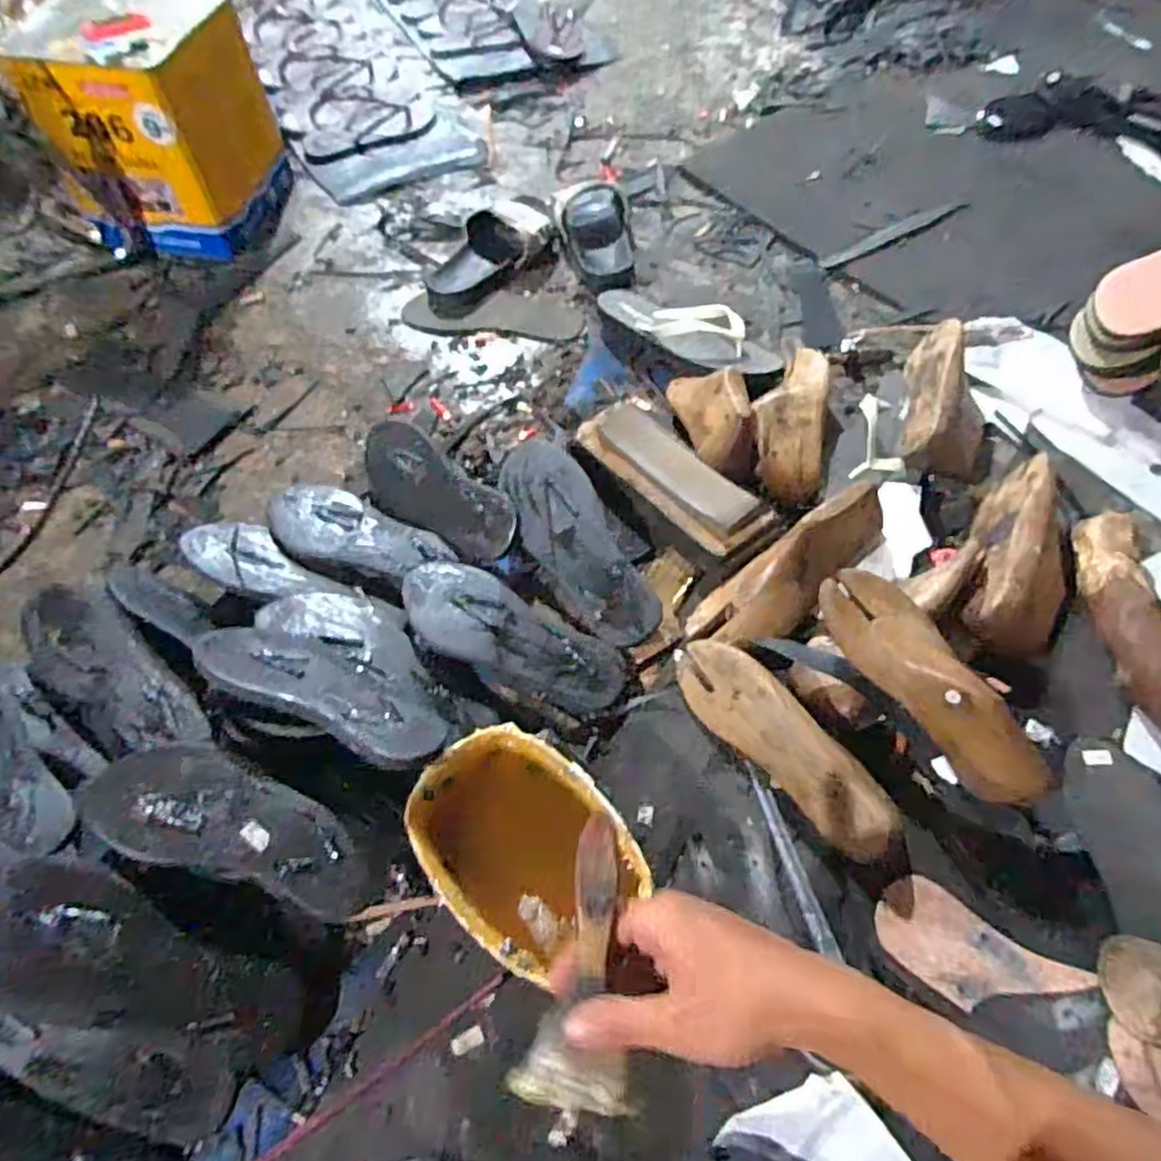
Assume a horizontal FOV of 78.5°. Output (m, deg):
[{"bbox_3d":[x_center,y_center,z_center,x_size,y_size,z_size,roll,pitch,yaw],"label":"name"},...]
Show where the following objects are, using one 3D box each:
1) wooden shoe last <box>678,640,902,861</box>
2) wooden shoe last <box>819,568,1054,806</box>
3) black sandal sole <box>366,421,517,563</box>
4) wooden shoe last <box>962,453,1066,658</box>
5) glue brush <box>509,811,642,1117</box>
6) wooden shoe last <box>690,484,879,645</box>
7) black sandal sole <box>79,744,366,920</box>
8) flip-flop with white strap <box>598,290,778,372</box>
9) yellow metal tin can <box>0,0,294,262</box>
[{"bbox_3d":[0.172,0.139,0.613,0.057,0.060,0.224,-36,67,-18],"label":"wooden shoe last"},{"bbox_3d":[0.297,0.090,0.610,0.065,0.082,0.228,-32,65,-16],"label":"wooden shoe last"},{"bbox_3d":[-0.167,-0.099,0.791,0.245,0.019,0.091,39,110,25],"label":"black sandal sole"},{"bbox_3d":[0.447,-0.028,0.719,0.091,0.083,0.244,28,65,15],"label":"wooden shoe last"},{"bbox_3d":[0.004,0.201,0.379,0.058,0.013,0.144,7,80,6],"label":"glue brush"},{"bbox_3d":[0.215,-0.006,0.705,0.231,0.066,0.072,-40,65,2],"label":"wooden shoe last"},{"bbox_3d":[-0.276,0.192,0.568,0.237,0.045,0.091,13,62,10],"label":"black sandal sole"},{"bbox_3d":[0.131,-0.328,0.927,0.253,0.047,0.087,33,67,19],"label":"flip-flop with white strap"},{"bbox_3d":[-0.596,-0.655,1.023,0.233,0.253,0.268,3,61,4],"label":"yellow metal tin can"}]

